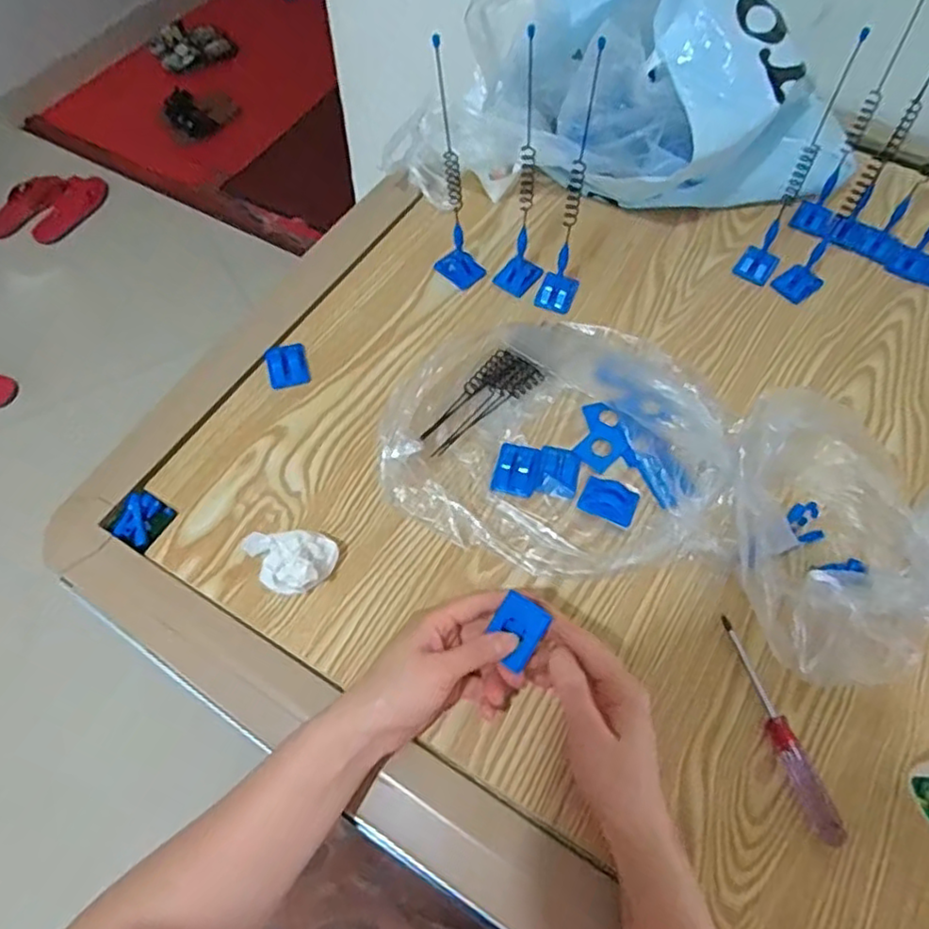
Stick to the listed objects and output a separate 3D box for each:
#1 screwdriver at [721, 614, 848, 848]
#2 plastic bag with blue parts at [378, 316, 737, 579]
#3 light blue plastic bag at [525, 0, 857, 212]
[{"bbox_3d":[0.212,0.177,0.451,0.020,0.014,0.150,-18,62,-10],"label":"screwdriver"},{"bbox_3d":[0.086,-0.036,0.546,0.261,0.058,0.246,16,61,9],"label":"plastic bag with blue parts"},{"bbox_3d":[0.206,-0.370,0.664,0.178,0.186,0.322,-38,67,-19],"label":"light blue plastic bag"}]

